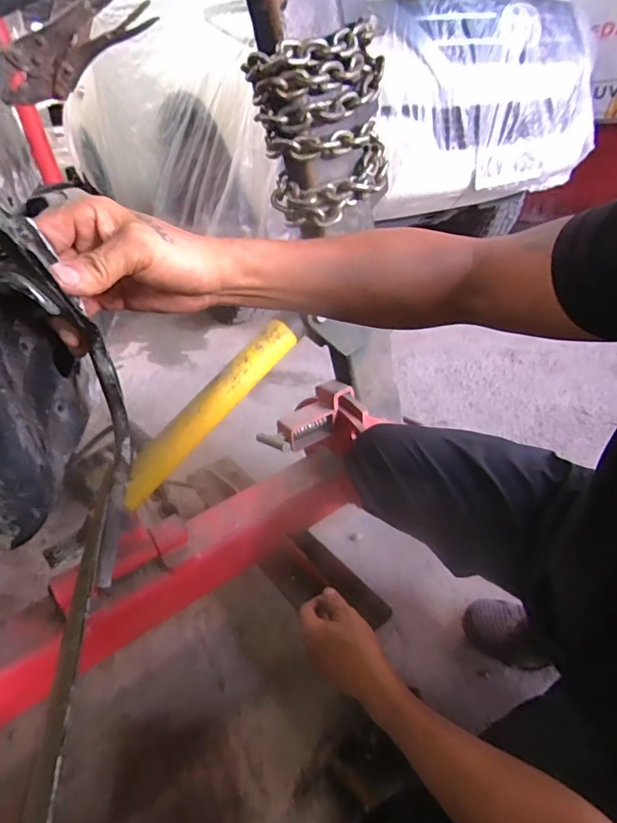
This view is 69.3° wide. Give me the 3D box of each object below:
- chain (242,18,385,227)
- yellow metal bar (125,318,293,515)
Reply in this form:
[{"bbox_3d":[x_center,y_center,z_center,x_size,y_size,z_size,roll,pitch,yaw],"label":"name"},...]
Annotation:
[{"bbox_3d":[0.025,-0.407,0.654,0.139,0.211,0.172,12,37,26],"label":"chain"},{"bbox_3d":[-0.157,-0.001,0.690,0.363,0.040,0.052,-47,43,-7],"label":"yellow metal bar"}]

